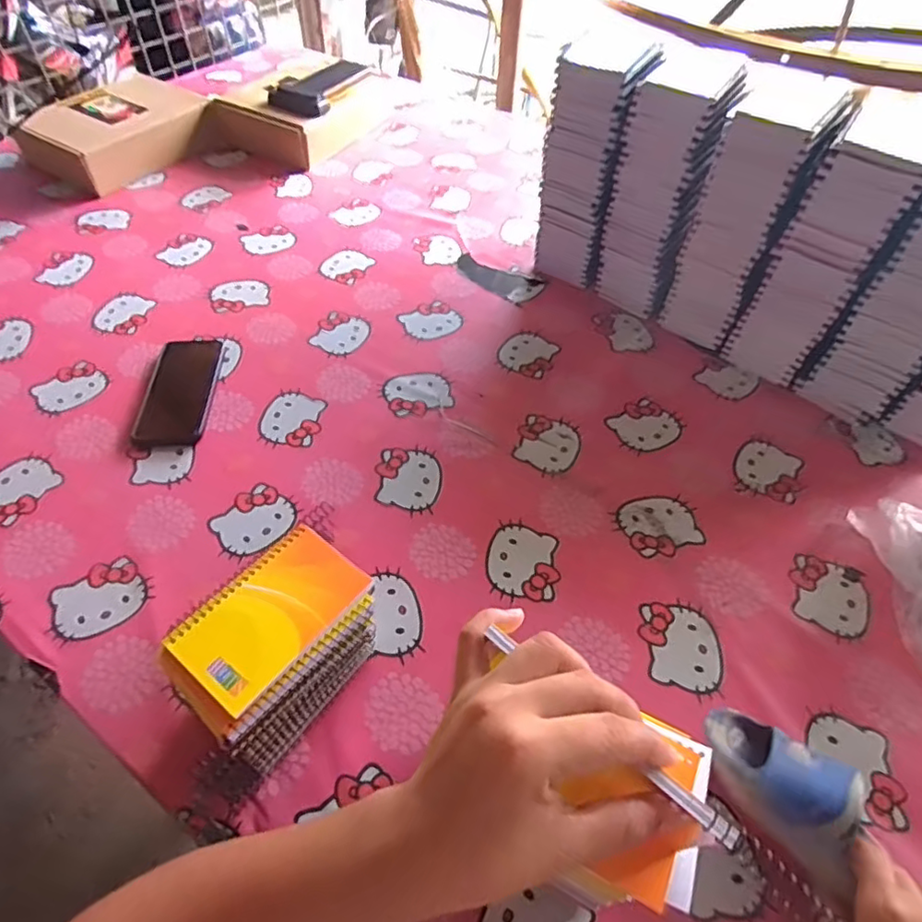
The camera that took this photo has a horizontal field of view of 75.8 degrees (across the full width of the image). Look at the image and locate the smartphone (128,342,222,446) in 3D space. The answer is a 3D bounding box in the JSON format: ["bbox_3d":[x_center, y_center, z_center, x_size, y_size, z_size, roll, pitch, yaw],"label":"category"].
[{"bbox_3d":[-0.338,-0.086,0.716,0.074,0.014,0.172,-2,51,-4],"label":"smartphone"}]

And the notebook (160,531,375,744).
[{"bbox_3d":[-0.142,0.117,0.439,0.081,0.014,0.144,34,59,21],"label":"notebook"}]

